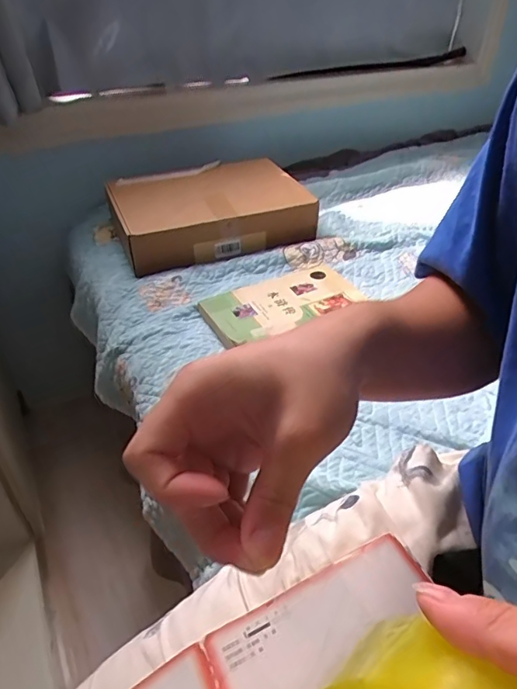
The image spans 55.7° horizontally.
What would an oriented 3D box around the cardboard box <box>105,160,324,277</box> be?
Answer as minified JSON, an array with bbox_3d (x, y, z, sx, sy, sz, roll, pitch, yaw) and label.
[{"bbox_3d":[-0.104,-0.265,0.975,0.353,0.087,0.274,-16,41,-19],"label":"cardboard box"}]

